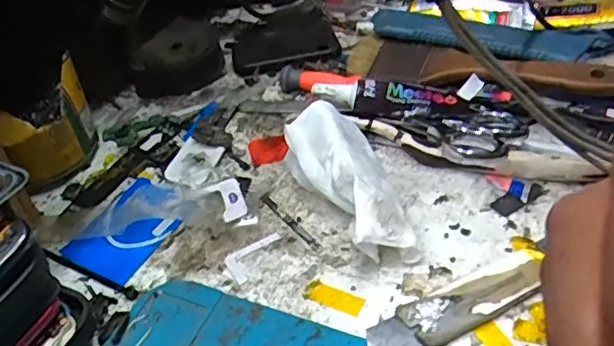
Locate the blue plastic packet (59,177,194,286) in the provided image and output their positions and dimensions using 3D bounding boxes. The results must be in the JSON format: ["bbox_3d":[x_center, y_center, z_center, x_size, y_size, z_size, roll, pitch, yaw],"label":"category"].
[{"bbox_3d":[-0.086,0.026,0.287,0.041,0.004,0.059,18,46,23],"label":"blue plastic packet"}]

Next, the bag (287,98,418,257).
[{"bbox_3d":[0.021,0.004,0.282,0.041,0.032,0.095,-15,43,-12],"label":"bag"}]

